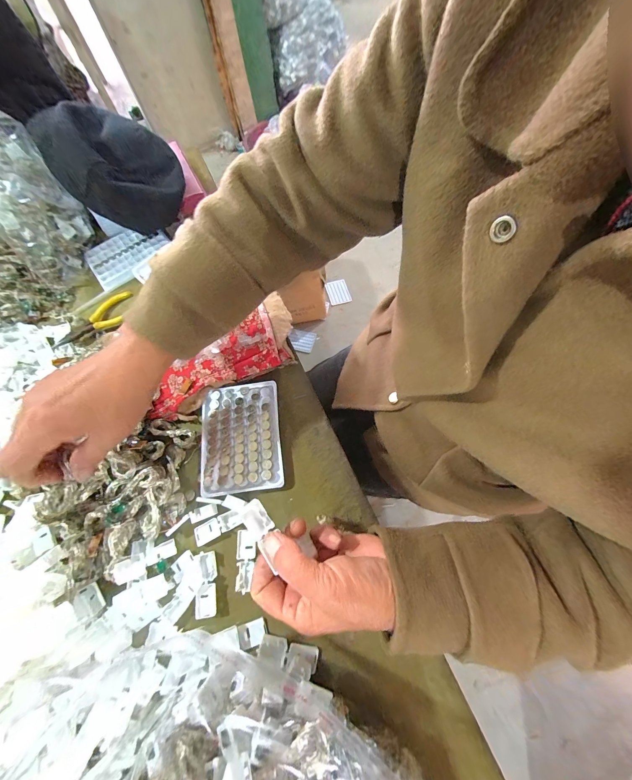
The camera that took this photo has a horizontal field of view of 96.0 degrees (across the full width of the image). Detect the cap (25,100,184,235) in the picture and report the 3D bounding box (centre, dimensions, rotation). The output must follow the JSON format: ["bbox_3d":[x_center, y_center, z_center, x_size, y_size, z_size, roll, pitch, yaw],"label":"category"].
[{"bbox_3d":[-0.301,-0.335,0.442,0.151,0.131,0.151,-1,67,2],"label":"cap"}]

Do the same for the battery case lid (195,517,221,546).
[{"bbox_3d":[-0.116,0.151,0.305,0.029,0.006,0.020,-25,68,-8],"label":"battery case lid"}]

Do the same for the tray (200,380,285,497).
[{"bbox_3d":[-0.089,0.053,0.337,0.091,0.013,0.129,-7,67,-3],"label":"tray"}]

